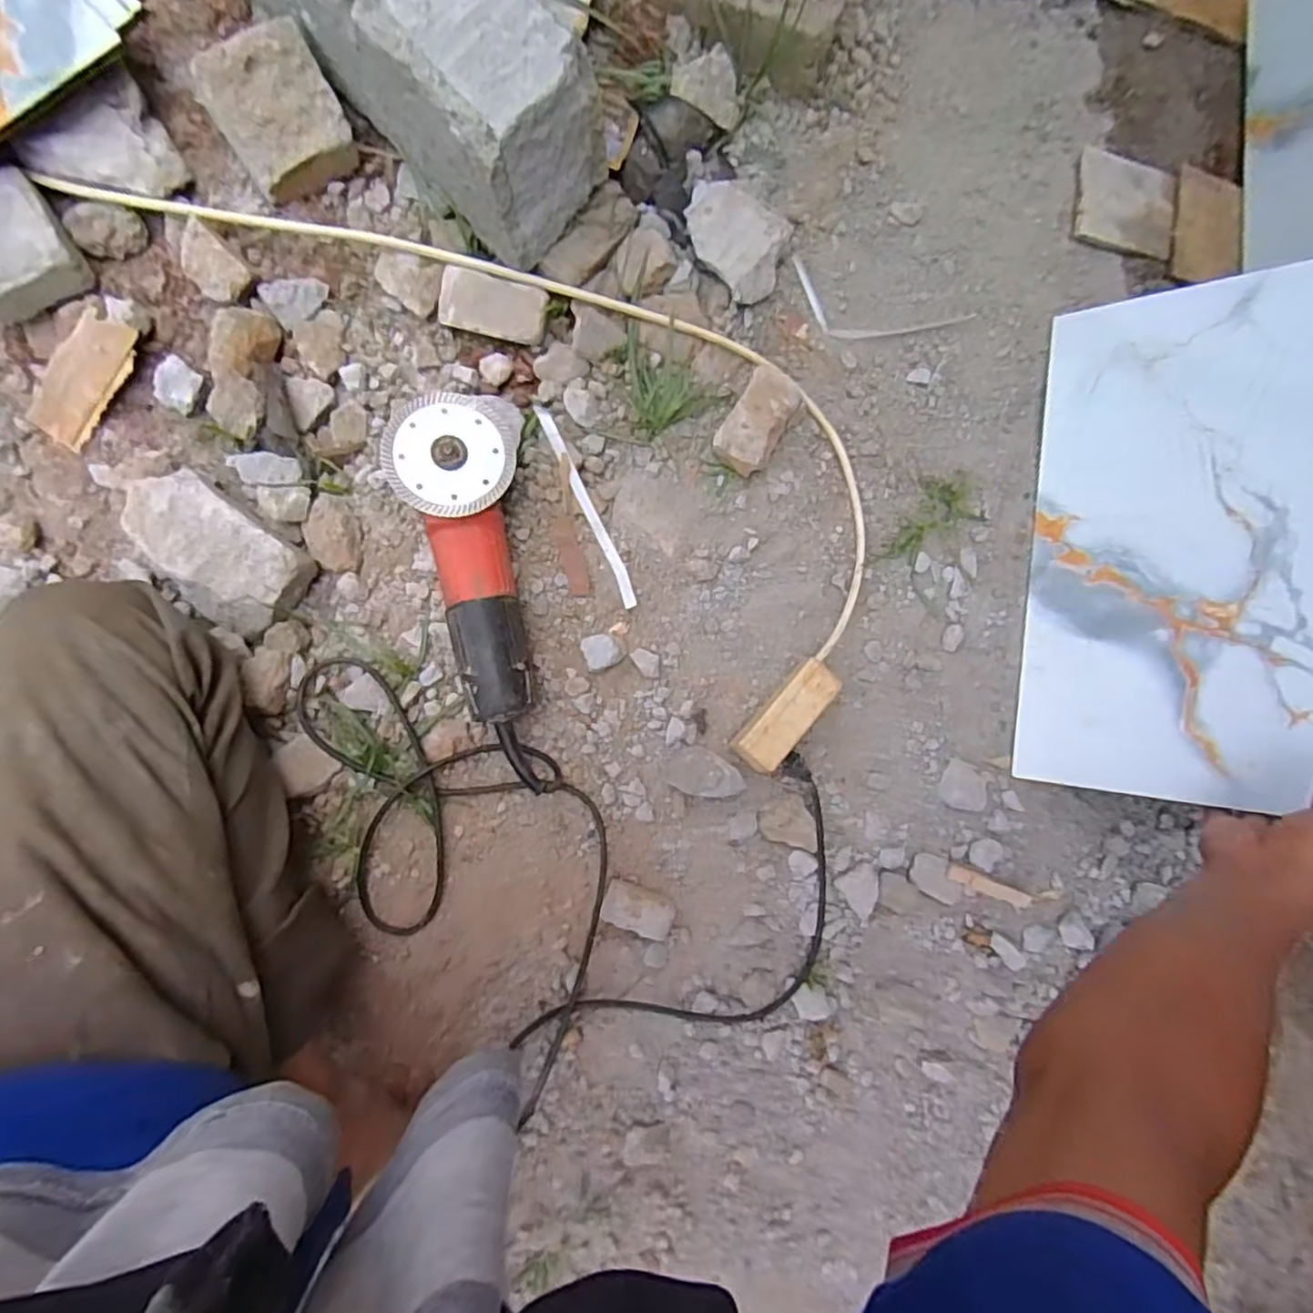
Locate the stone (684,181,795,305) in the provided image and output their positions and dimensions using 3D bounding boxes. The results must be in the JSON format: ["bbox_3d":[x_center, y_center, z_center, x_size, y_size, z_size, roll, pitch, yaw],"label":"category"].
[{"bbox_3d":[0.080,-0.417,0.680,0.091,0.043,0.123,-39,93,-9],"label":"stone"}]

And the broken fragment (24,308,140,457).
[{"bbox_3d":[-0.515,-0.251,0.617,0.057,0.012,0.122,38,98,-5],"label":"broken fragment"}]

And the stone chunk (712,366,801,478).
[{"bbox_3d":[0.101,-0.234,0.677,0.059,0.035,0.114,31,83,-6],"label":"stone chunk"}]

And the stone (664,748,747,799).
[{"bbox_3d":[0.050,0.109,0.643,0.073,0.047,0.040,9,85,-8],"label":"stone"}]

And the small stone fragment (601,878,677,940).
[{"bbox_3d":[-0.016,0.236,0.638,0.066,0.025,0.042,20,84,-7],"label":"small stone fragment"}]

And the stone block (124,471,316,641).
[{"bbox_3d":[-0.388,-0.091,0.597,0.151,0.049,0.094,38,82,-5],"label":"stone block"}]

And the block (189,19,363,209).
[{"bbox_3d":[-0.344,-0.493,0.621,0.103,0.050,0.101,-39,116,-6],"label":"block"}]

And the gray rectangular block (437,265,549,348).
[{"bbox_3d":[-0.156,-0.329,0.648,0.102,0.020,0.051,16,110,0],"label":"gray rectangular block"}]

